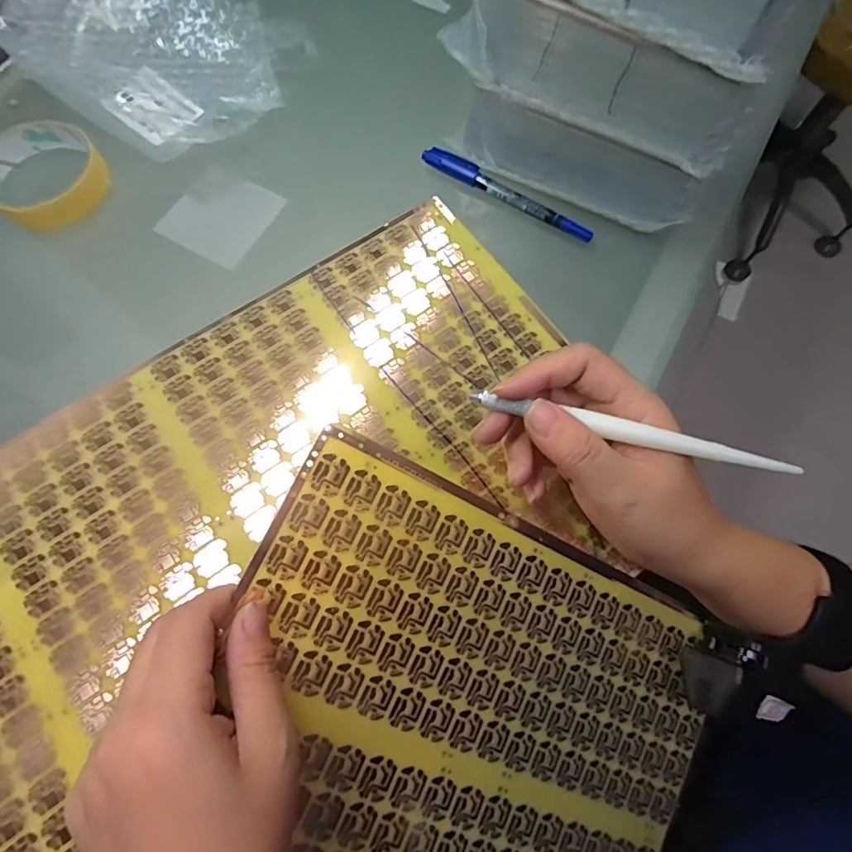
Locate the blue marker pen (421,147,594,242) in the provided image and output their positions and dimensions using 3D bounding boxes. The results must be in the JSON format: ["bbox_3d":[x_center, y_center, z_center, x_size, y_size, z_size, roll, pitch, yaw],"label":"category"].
[{"bbox_3d":[0.059,-0.171,0.352,0.137,0.009,0.013,30,73,8],"label":"blue marker pen"}]

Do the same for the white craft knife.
[{"bbox_3d":[0.086,0.002,0.209,0.136,0.006,0.008,13,71,10],"label":"white craft knife"}]

